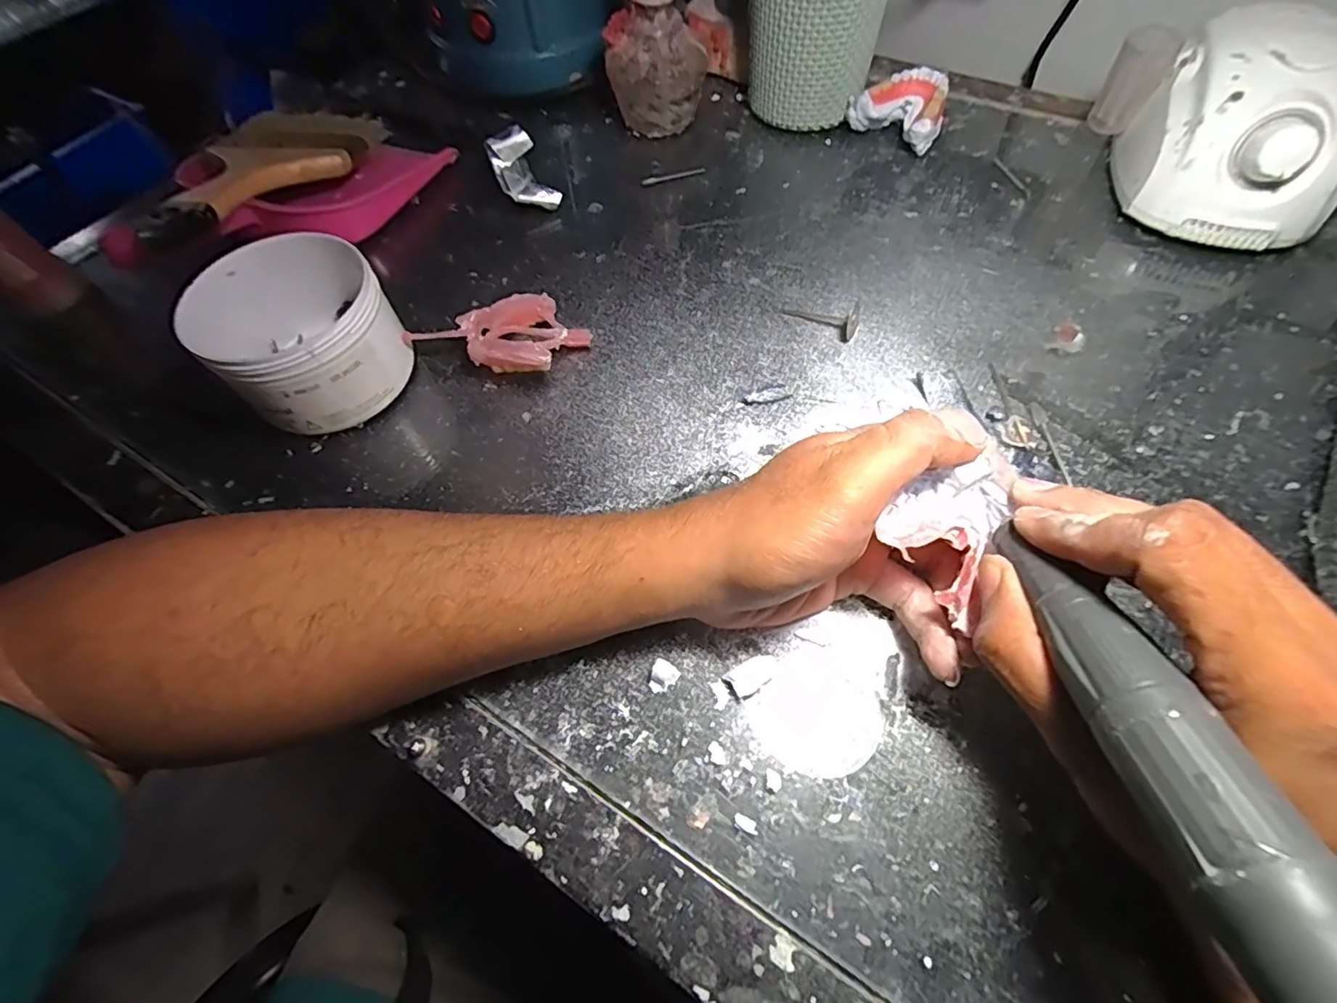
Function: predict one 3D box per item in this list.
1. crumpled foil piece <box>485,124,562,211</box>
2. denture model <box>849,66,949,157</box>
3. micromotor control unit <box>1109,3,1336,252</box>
[{"bbox_3d":[-0.103,-0.231,0.402,0.033,0.027,0.063,-23,62,-10],"label":"crumpled foil piece"},{"bbox_3d":[0.174,-0.289,0.422,0.065,0.034,0.054,35,68,20],"label":"denture model"},{"bbox_3d":[0.347,-0.226,0.349,0.095,0.082,0.128,11,62,9],"label":"micromotor control unit"}]

